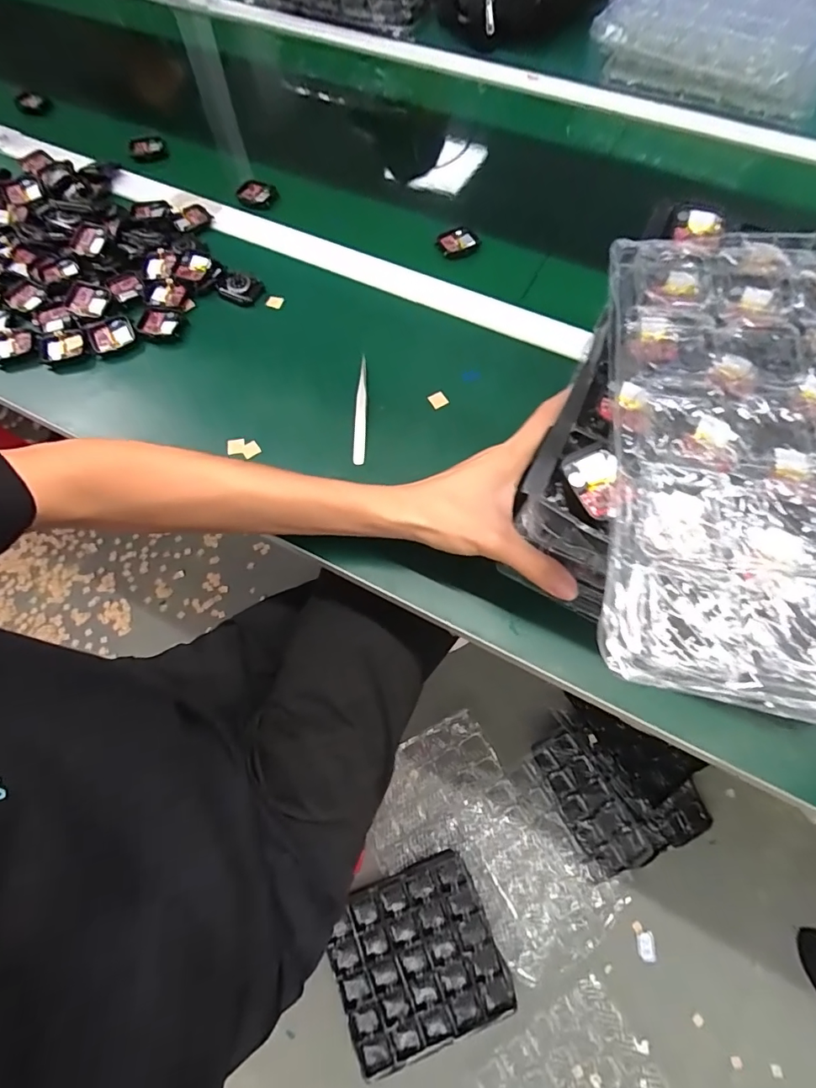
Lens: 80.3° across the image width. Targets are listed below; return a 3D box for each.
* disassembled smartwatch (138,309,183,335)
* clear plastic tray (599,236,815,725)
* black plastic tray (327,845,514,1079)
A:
[{"bbox_3d":[-0.263,-0.237,0.516,0.045,0.006,0.032,3,66,2],"label":"disassembled smartwatch"},{"bbox_3d":[0.247,-0.050,0.264,0.258,0.040,0.289,7,66,4],"label":"clear plastic tray"},{"bbox_3d":[0.011,0.744,0.868,0.283,0.027,0.257,-21,67,-8],"label":"black plastic tray"}]

